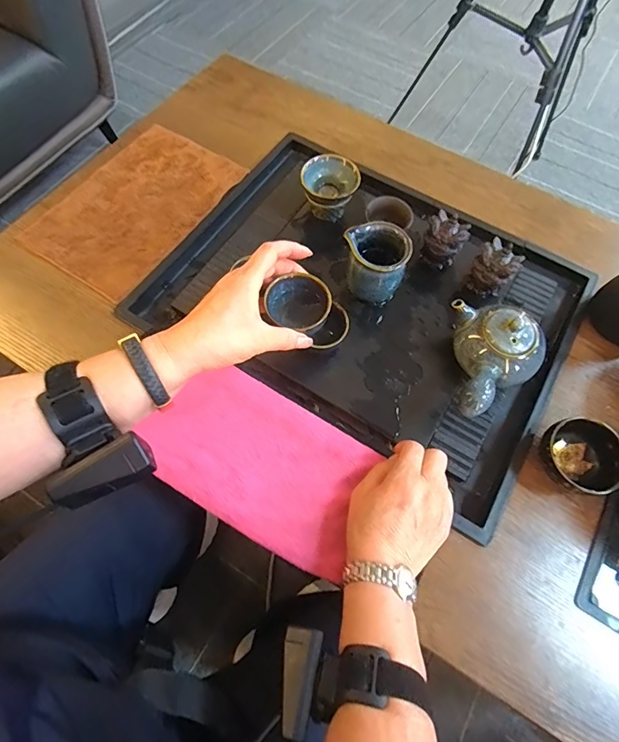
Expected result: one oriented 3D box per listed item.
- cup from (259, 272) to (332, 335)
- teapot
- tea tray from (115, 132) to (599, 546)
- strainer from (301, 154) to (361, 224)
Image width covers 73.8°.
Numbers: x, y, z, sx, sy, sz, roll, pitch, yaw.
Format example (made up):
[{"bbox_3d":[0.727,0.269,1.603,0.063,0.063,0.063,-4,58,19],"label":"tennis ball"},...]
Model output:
[{"bbox_3d":[-0.010,-0.060,0.398,0.058,0.032,0.063,1,67,-2],"label":"cup"},{"bbox_3d":[0.202,-0.008,0.444,0.096,0.069,0.130,6,67,1],"label":"teapot"},{"bbox_3d":[0.073,-0.093,0.522,0.479,0.050,0.366,31,69,11],"label":"tea tray"},{"bbox_3d":[0.026,-0.240,0.546,0.068,0.061,0.062,1,67,-2],"label":"strainer"}]

